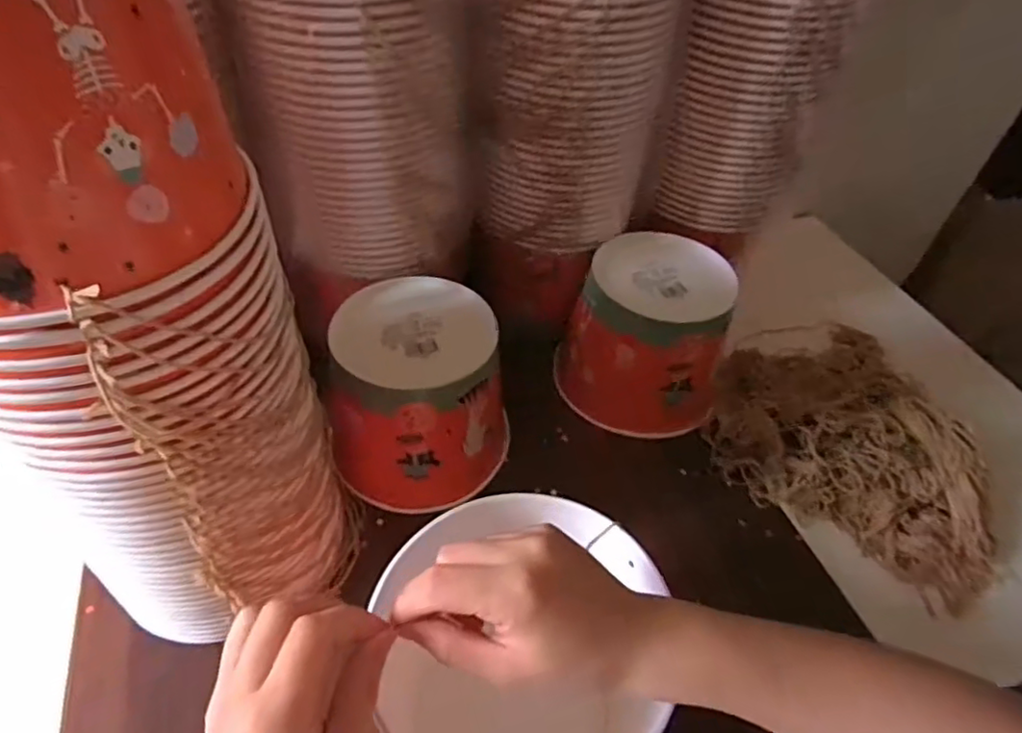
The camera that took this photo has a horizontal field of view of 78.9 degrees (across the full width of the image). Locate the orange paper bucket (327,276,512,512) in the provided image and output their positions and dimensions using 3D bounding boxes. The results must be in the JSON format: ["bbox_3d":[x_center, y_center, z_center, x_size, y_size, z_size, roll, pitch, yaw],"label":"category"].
[{"bbox_3d":[-0.076,0.021,0.517,0.135,0.127,0.150,-4,48,-9],"label":"orange paper bucket"}]

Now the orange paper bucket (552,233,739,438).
[{"bbox_3d":[0.121,-0.027,0.580,0.139,0.130,0.133,3,47,-3],"label":"orange paper bucket"}]

